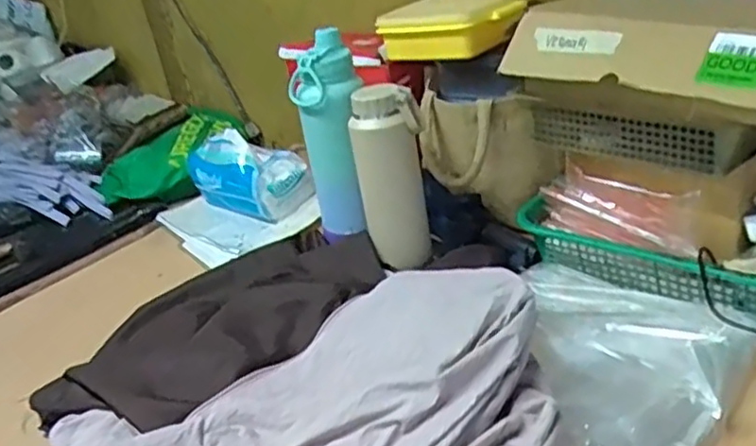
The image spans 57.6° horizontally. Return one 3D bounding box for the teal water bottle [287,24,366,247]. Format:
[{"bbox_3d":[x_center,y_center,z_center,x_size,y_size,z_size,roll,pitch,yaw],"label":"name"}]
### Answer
[{"bbox_3d":[-0.057,-0.103,0.898,0.080,0.271,0.063,-14,26,-6],"label":"teal water bottle"}]

